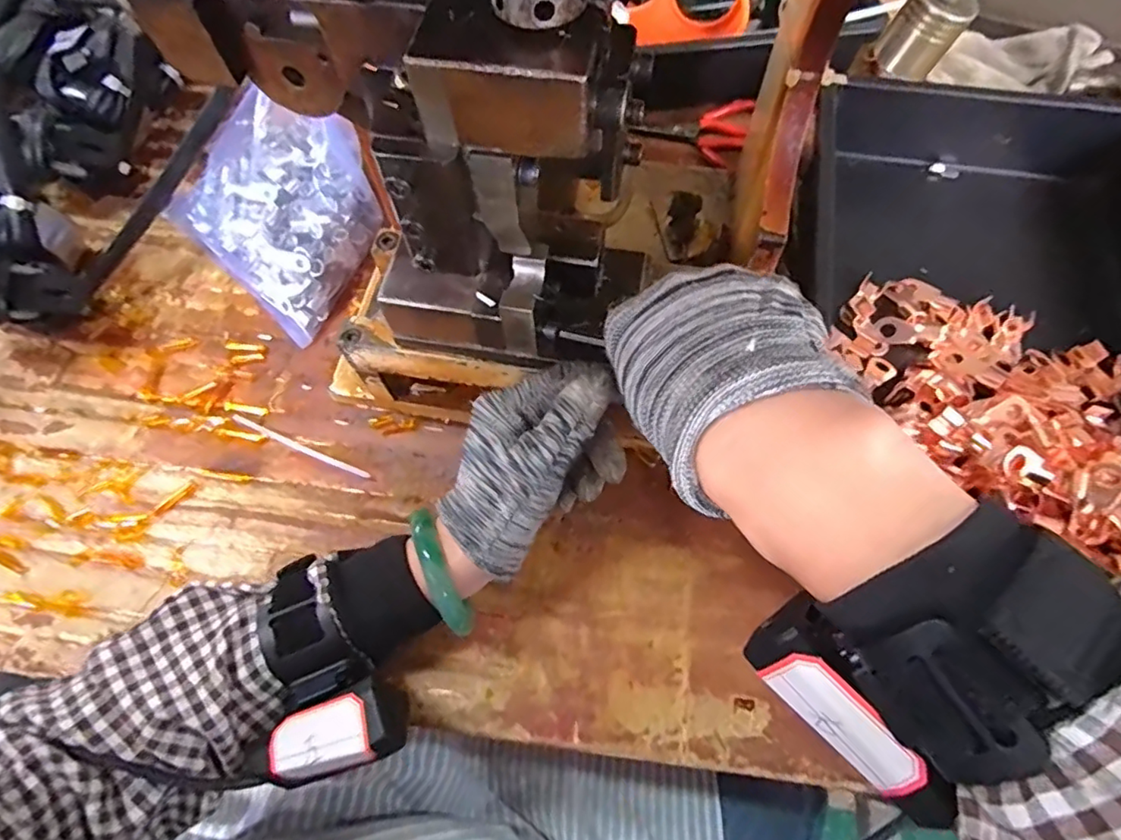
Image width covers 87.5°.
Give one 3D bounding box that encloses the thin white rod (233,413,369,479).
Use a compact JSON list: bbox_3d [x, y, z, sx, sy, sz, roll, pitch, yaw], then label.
[{"bbox_3d":[-0.174,0.018,0.391,0.106,0.005,0.005,21,68,10],"label":"thin white rod"}]

